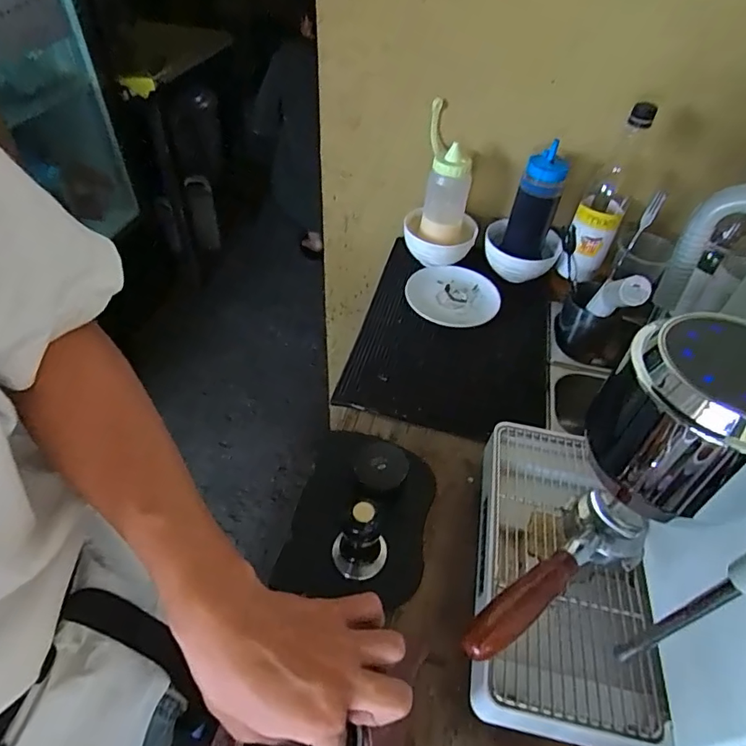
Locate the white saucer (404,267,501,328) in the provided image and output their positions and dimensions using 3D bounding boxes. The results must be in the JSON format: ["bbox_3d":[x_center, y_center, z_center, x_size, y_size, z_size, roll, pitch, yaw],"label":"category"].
[{"bbox_3d":[0.133,-0.130,0.821,0.149,0.017,0.149,2,47,-3],"label":"white saucer"}]

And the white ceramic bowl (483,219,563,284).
[{"bbox_3d":[0.256,-0.207,0.870,0.128,0.067,0.106,12,47,7],"label":"white ceramic bowl"}]

